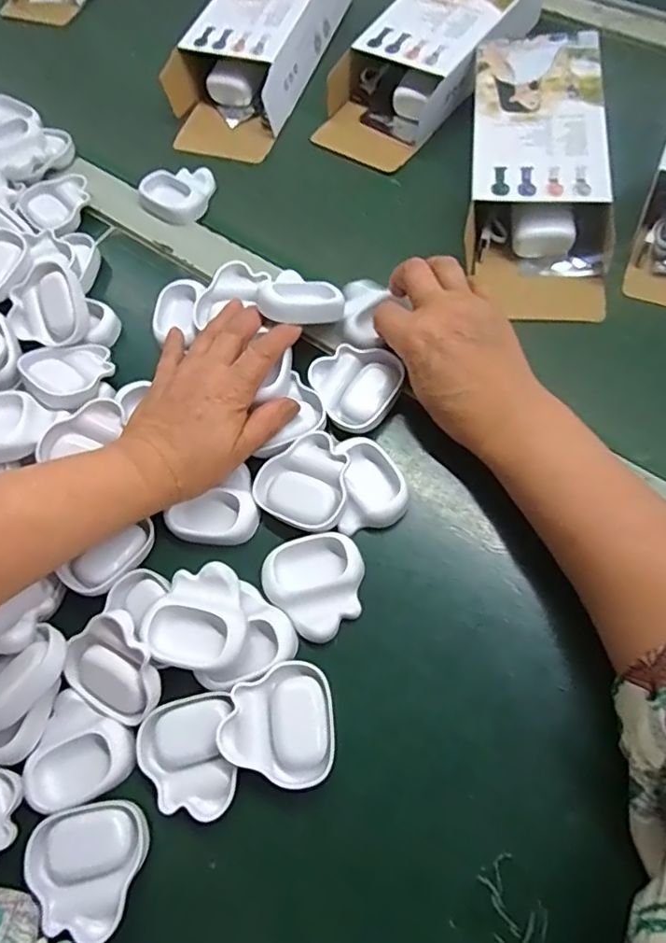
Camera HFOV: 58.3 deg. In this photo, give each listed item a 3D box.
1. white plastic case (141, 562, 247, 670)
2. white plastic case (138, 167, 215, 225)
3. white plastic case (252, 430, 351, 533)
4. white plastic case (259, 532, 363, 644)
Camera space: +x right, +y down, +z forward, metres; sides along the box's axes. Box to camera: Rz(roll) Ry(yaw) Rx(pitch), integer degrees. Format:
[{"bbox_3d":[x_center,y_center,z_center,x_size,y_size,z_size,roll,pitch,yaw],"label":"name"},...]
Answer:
[{"bbox_3d":[-0.079,0.085,0.355,0.057,0.020,0.058,7,64,4],"label":"white plastic case"},{"bbox_3d":[-0.136,-0.249,0.529,0.059,0.016,0.059,24,66,12],"label":"white plastic case"},{"bbox_3d":[-0.016,0.006,0.392,0.061,0.021,0.059,31,68,15],"label":"white plastic case"},{"bbox_3d":[-0.009,0.067,0.368,0.057,0.014,0.061,-35,68,-15],"label":"white plastic case"}]

